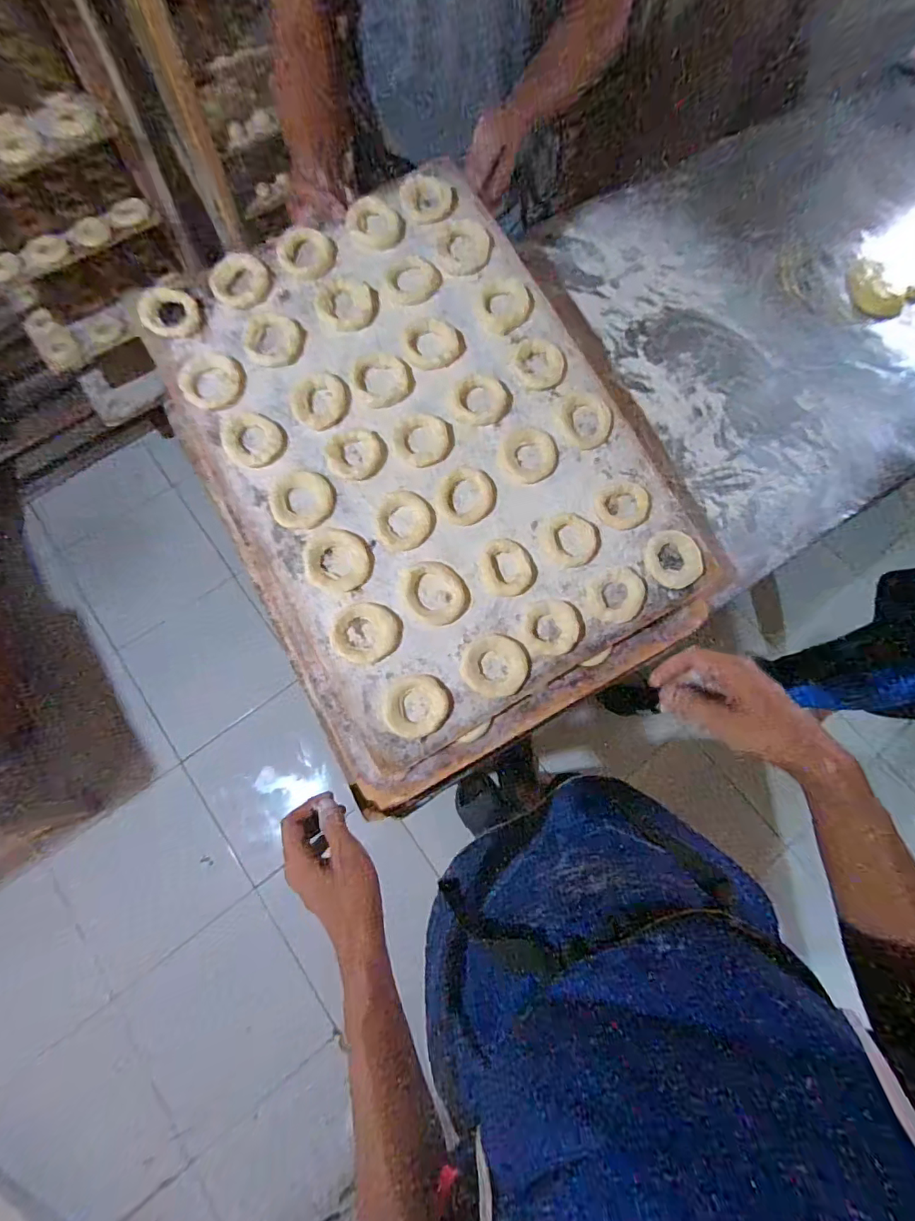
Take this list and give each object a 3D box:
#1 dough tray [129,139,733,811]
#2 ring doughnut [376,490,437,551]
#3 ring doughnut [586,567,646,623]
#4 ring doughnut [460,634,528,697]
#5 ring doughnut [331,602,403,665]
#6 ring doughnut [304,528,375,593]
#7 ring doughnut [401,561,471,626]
[{"bbox_3d":[-0.030,-0.165,0.544,0.450,0.041,0.612,-28,83,-5],"label":"dough tray"},{"bbox_3d":[-0.055,-0.095,0.516,0.062,0.012,0.061,0,73,0],"label":"ring doughnut"},{"bbox_3d":[0.167,-0.016,0.515,0.059,0.011,0.054,-12,74,-4],"label":"ring doughnut"},{"bbox_3d":[0.037,0.055,0.496,0.065,0.012,0.061,0,73,0],"label":"ring doughnut"},{"bbox_3d":[-0.090,0.023,0.497,0.068,0.014,0.059,-11,74,-4],"label":"ring doughnut"},{"bbox_3d":[-0.122,-0.051,0.508,0.069,0.011,0.064,0,73,0],"label":"ring doughnut"},{"bbox_3d":[-0.022,-0.018,0.507,0.066,0.009,0.065,-12,91,-1],"label":"ring doughnut"}]

